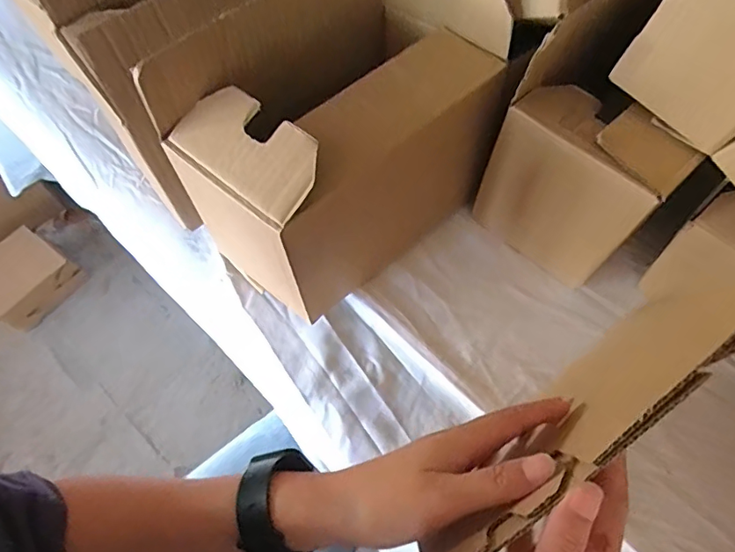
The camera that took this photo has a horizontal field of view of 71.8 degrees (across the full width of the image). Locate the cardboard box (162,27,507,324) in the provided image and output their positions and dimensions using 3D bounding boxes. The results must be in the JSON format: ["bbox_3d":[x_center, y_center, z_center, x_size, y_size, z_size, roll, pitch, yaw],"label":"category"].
[{"bbox_3d":[-0.016,-0.099,0.446,0.231,0.176,0.132,-38,71,-18],"label":"cardboard box"}]

